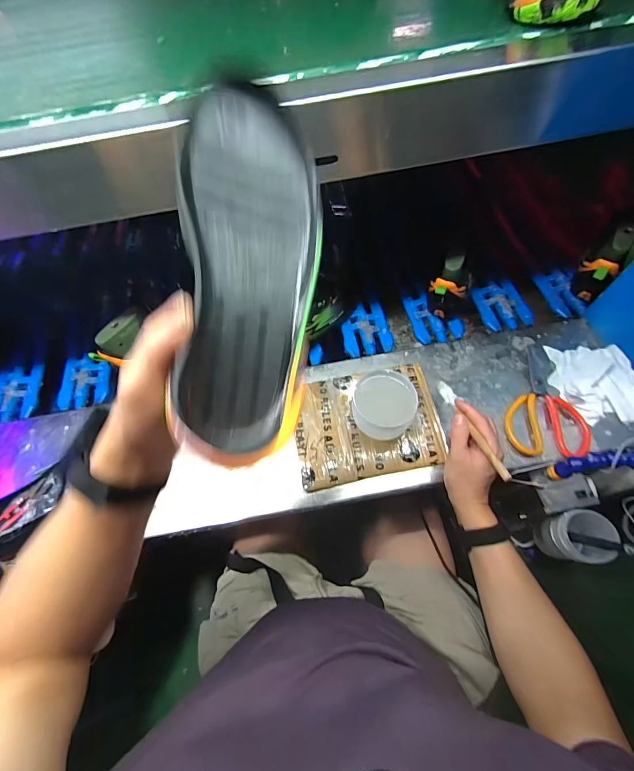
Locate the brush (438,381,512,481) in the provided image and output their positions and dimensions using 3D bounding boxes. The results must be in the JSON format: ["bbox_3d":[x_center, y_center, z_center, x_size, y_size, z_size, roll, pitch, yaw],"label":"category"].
[{"bbox_3d":[0.215,0.053,0.493,0.014,0.018,0.188,-14,43,-3],"label":"brush"}]

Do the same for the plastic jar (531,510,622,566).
[{"bbox_3d":[0.418,0.249,0.567,0.071,0.124,0.072,-1,65,2],"label":"plastic jar"}]

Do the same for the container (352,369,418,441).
[{"bbox_3d":[0.104,0.031,0.538,0.089,0.073,0.087,-1,65,2],"label":"container"}]

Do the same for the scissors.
[{"bbox_3d":[0.360,0.018,0.575,0.123,0.018,0.202,-4,64,1],"label":"scissors"}]

